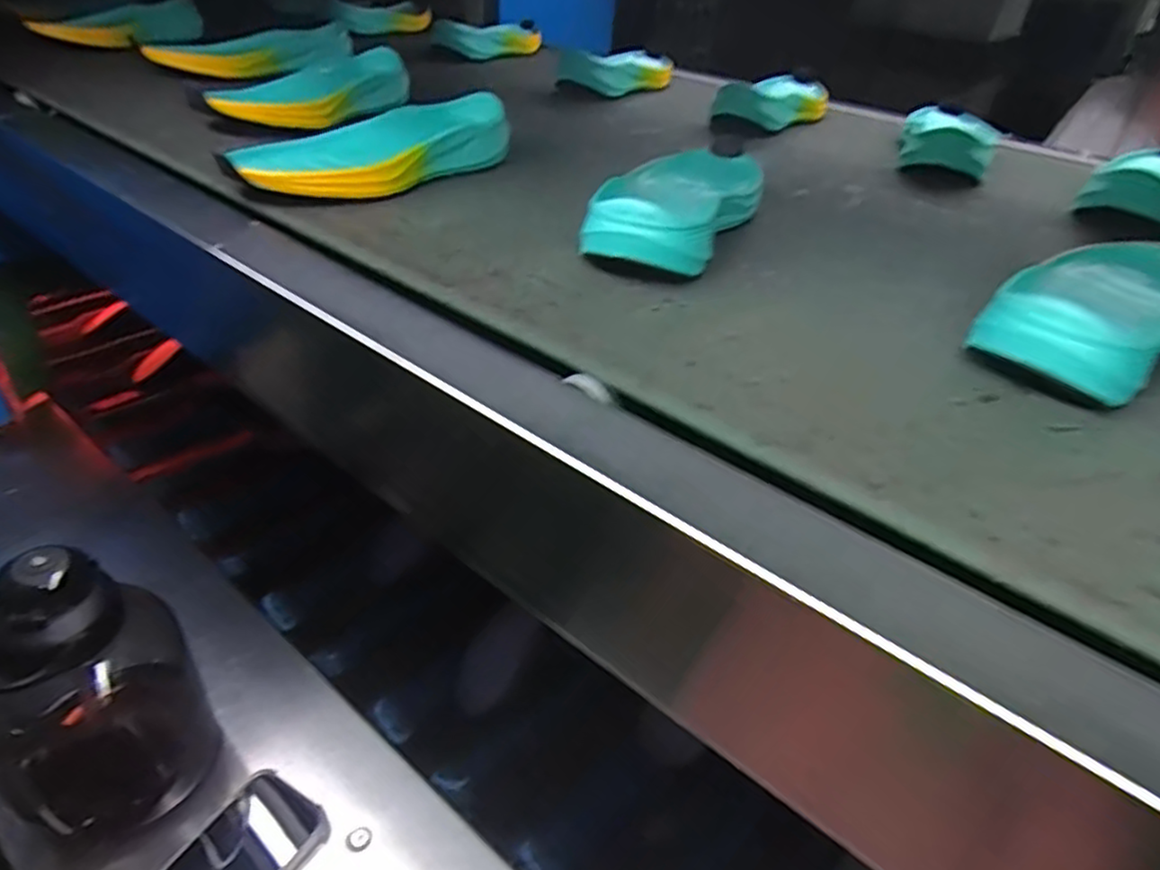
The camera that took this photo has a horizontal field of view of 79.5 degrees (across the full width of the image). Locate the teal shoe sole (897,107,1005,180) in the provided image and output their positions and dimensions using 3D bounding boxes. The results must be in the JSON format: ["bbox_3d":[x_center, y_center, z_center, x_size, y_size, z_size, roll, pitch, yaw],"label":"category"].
[{"bbox_3d":[0.371,-0.303,0.697,0.085,0.037,0.212,18,38,17],"label":"teal shoe sole"}]

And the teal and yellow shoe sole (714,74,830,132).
[{"bbox_3d":[0.221,-0.377,0.780,0.085,0.041,0.211,22,39,22],"label":"teal and yellow shoe sole"}]

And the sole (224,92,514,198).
[{"bbox_3d":[-0.145,-0.213,0.511,0.086,0.040,0.220,26,41,25],"label":"sole"}]

